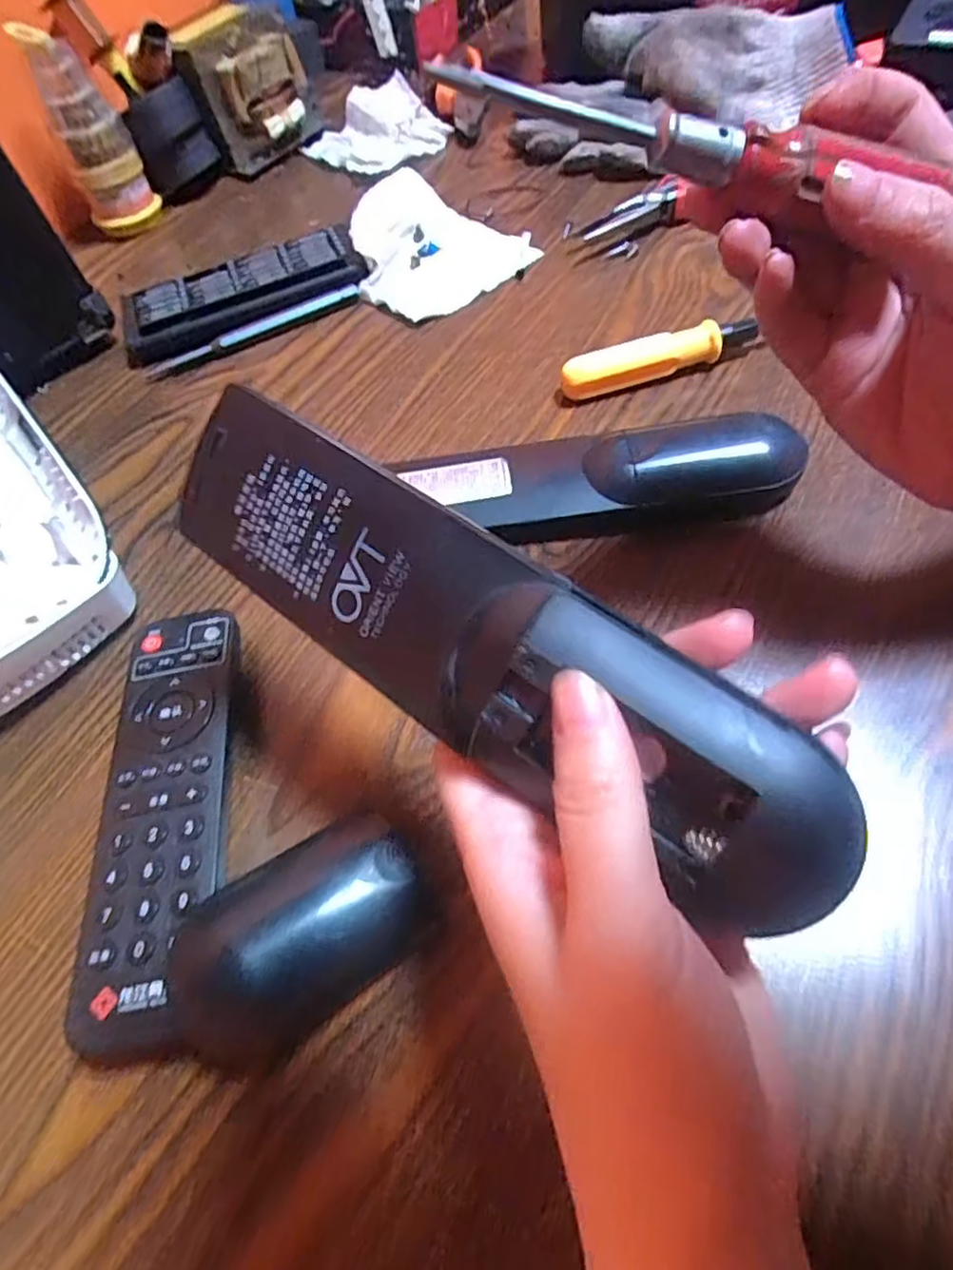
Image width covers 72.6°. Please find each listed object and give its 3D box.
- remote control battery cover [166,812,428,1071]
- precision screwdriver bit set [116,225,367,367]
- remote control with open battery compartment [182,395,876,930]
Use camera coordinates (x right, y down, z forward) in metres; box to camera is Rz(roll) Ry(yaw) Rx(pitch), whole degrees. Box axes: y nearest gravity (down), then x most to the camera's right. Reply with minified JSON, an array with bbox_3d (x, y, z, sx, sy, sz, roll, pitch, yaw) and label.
[{"bbox_3d":[-0.056,0.096,0.209,0.080,0.022,0.047,-32,61,-15],"label":"remote control battery cover"},{"bbox_3d":[-0.150,-0.219,0.414,0.152,0.025,0.068,-18,58,-7],"label":"precision screwdriver bit set"},{"bbox_3d":[-0.001,-0.002,0.165,0.191,0.028,0.050,33,103,20],"label":"remote control with open battery compartment"}]

